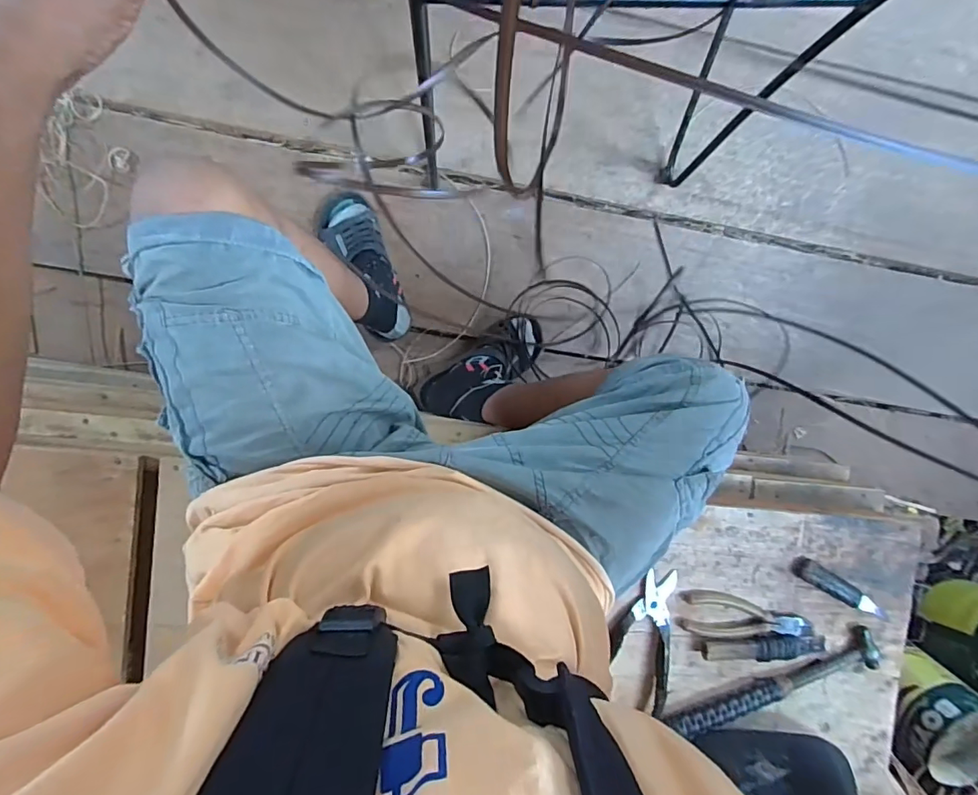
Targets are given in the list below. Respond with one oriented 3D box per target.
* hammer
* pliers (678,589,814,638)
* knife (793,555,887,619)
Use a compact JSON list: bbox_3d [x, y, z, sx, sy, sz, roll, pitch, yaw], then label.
[{"bbox_3d":[0.365,0.369,0.633,0.291,0.029,0.056,-18,98,-4],"label":"hammer"},{"bbox_3d":[0.324,0.276,0.626,0.179,0.014,0.051,8,93,-6],"label":"pliers"},{"bbox_3d":[0.453,0.249,0.638,0.150,0.019,0.027,32,90,-6],"label":"knife"}]

